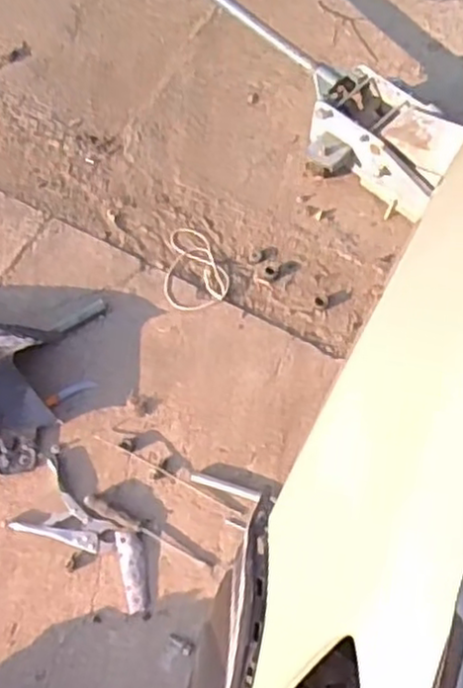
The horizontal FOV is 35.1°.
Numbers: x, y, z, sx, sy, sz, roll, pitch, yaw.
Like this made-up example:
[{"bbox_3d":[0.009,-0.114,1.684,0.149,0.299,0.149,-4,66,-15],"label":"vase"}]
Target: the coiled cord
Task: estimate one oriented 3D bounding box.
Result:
[{"bbox_3d":[-0.075,-0.167,1.632,0.137,0.020,0.221,4,64,0],"label":"coiled cord"}]

